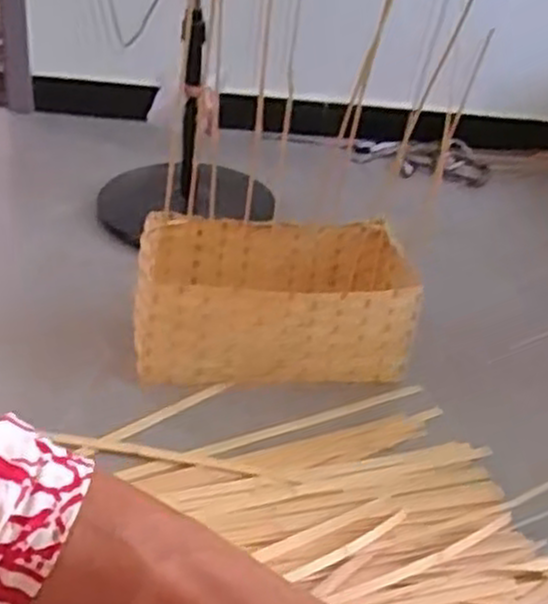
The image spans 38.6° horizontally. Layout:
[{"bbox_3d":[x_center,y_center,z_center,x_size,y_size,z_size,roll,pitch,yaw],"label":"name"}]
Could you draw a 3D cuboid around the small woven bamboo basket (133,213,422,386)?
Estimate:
[{"bbox_3d":[-0.001,-0.003,1.258,0.426,0.199,0.210,-1,37,-12],"label":"small woven bamboo basket"}]

